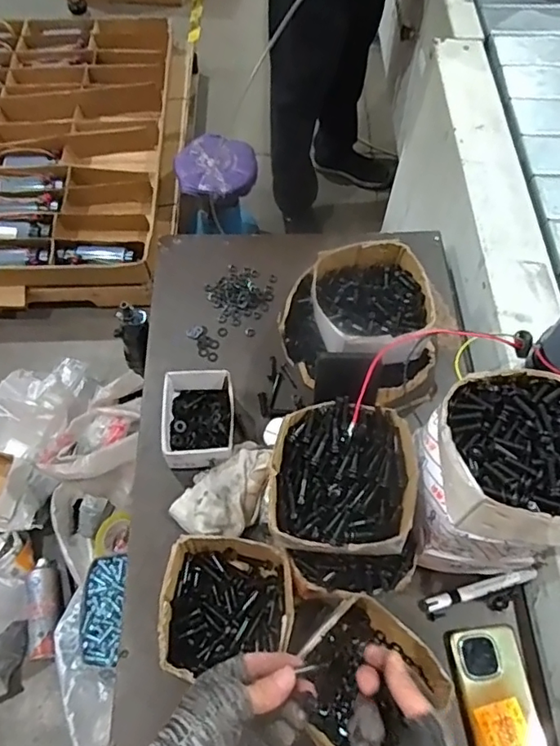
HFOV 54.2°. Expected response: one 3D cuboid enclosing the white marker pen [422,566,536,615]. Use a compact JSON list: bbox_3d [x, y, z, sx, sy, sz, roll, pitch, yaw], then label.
[{"bbox_3d":[0.239,0.260,0.658,0.144,0.014,0.018,-14,63,-8],"label":"white marker pen"}]

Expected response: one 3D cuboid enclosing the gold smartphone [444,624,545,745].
[{"bbox_3d":[0.240,0.371,0.601,0.082,0.014,0.164,-4,62,-4],"label":"gold smartphone"}]

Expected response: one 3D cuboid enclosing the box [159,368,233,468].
[{"bbox_3d":[-0.108,0.063,0.742,0.090,0.067,0.131,0,62,-2],"label":"box"}]

